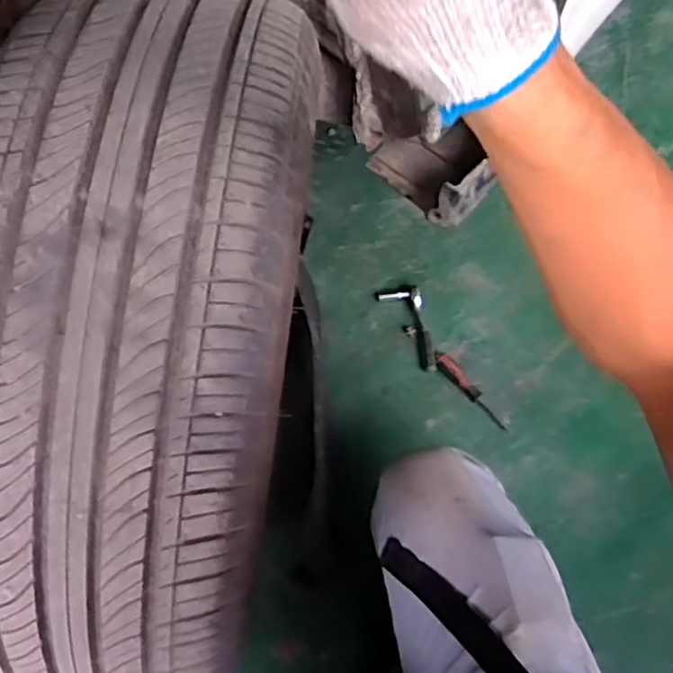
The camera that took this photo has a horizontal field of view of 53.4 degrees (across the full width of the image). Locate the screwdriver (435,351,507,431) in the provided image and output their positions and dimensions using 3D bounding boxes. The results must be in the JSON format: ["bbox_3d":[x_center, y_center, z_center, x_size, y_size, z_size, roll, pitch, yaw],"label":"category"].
[{"bbox_3d":[0.206,0.083,1.031,0.026,0.023,0.152,-37,73,-18],"label":"screwdriver"}]

